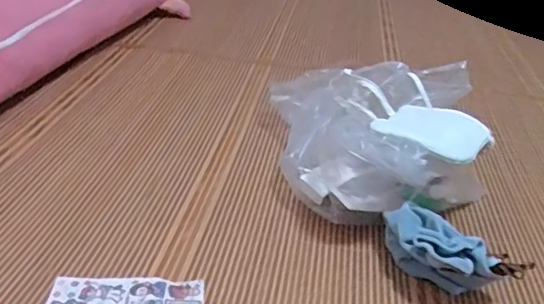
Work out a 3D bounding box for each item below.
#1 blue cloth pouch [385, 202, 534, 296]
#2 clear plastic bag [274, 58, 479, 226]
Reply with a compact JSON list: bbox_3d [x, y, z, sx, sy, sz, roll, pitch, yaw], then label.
[{"bbox_3d":[0.165,0.104,0.551,0.140,0.058,0.058,27,36,34],"label":"blue cloth pouch"},{"bbox_3d":[0.141,-0.035,0.727,0.257,0.109,0.312,1,30,-6],"label":"clear plastic bag"}]

